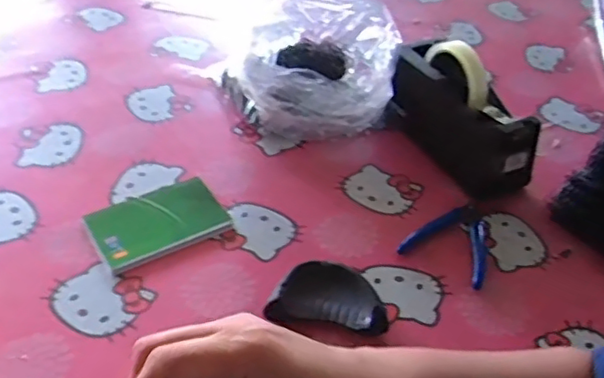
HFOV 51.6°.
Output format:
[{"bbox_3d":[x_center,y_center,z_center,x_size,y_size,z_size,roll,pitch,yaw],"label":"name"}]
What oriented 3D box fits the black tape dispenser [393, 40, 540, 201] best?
[{"bbox_3d":[0.178,-0.094,0.719,0.063,0.116,0.201,-23,49,-28],"label":"black tape dispenser"}]

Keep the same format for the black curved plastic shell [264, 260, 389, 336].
[{"bbox_3d":[0.025,0.098,0.567,0.102,0.028,0.066,9,42,4],"label":"black curved plastic shell"}]

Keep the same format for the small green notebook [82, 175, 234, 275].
[{"bbox_3d":[-0.146,0.031,0.638,0.130,0.014,0.088,-22,48,-27],"label":"small green notebook"}]

